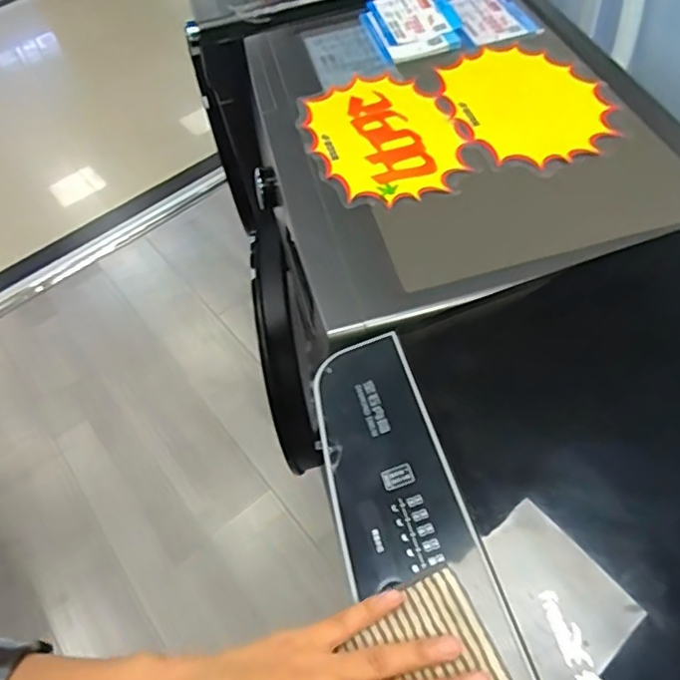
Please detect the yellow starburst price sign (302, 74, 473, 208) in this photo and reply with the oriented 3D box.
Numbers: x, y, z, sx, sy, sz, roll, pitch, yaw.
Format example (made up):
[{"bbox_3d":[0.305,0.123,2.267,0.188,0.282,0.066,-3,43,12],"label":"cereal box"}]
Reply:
[{"bbox_3d":[0.048,-0.245,0.686,0.156,0.009,0.247,-17,52,-8],"label":"yellow starburst price sign"}]

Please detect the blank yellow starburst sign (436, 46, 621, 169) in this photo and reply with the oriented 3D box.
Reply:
[{"bbox_3d":[0.223,-0.288,0.699,0.171,0.009,0.247,-21,51,-7],"label":"blank yellow starburst sign"}]

